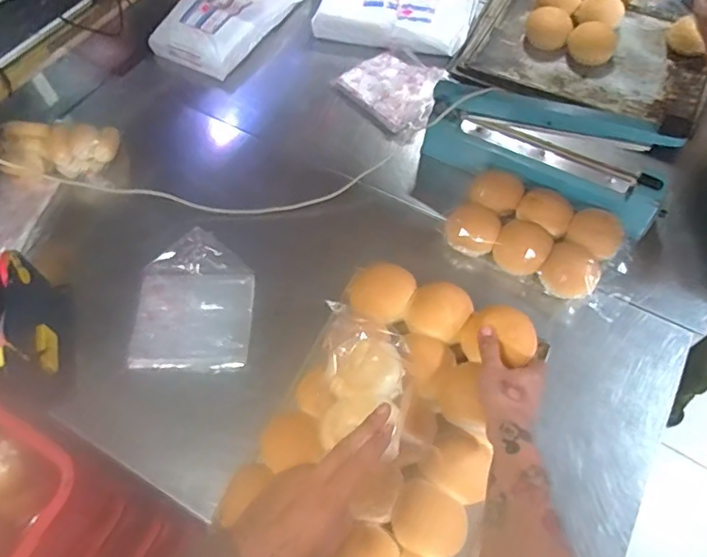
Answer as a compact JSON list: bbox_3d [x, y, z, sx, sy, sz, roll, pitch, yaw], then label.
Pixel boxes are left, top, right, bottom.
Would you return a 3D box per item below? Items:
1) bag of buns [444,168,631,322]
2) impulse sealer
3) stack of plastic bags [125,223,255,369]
[{"bbox_3d":[0.316,-0.072,0.902,0.303,0.058,0.182,26,64,15],"label":"bag of buns"},{"bbox_3d":[0.327,-0.231,0.916,0.416,0.142,0.102,24,64,14],"label":"impulse sealer"},{"bbox_3d":[-0.254,0.029,0.874,0.181,0.045,0.242,1,64,1],"label":"stack of plastic bags"}]

